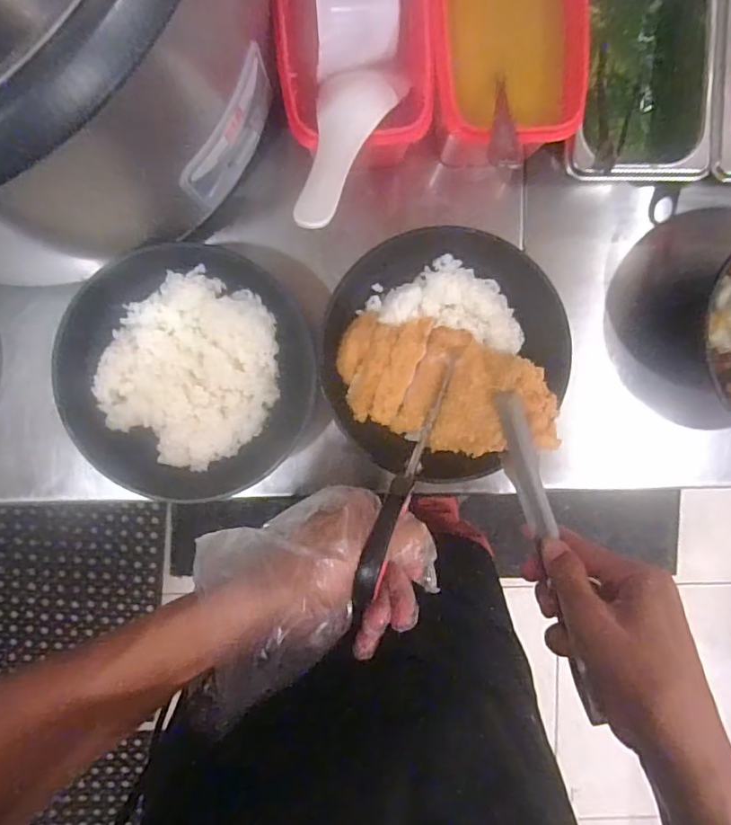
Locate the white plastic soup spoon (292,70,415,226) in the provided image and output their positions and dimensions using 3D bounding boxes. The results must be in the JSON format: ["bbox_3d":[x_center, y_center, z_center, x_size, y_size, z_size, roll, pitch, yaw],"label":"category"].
[{"bbox_3d":[-0.014,-0.178,0.354,0.055,0.014,0.185,14,55,-3],"label":"white plastic soup spoon"}]

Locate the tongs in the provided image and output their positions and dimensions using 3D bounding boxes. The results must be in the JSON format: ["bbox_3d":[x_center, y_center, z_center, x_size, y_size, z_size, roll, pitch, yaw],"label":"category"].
[{"bbox_3d":[0.116,0.083,0.358,0.020,0.015,0.210,-8,68,-1],"label":"tongs"}]

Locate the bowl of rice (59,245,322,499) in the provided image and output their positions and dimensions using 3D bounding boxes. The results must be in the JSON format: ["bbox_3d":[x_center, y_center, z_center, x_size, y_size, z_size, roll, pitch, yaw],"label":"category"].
[{"bbox_3d":[-0.140,-0.035,0.432,0.161,0.056,0.173,-16,95,-1],"label":"bowl of rice"}]

